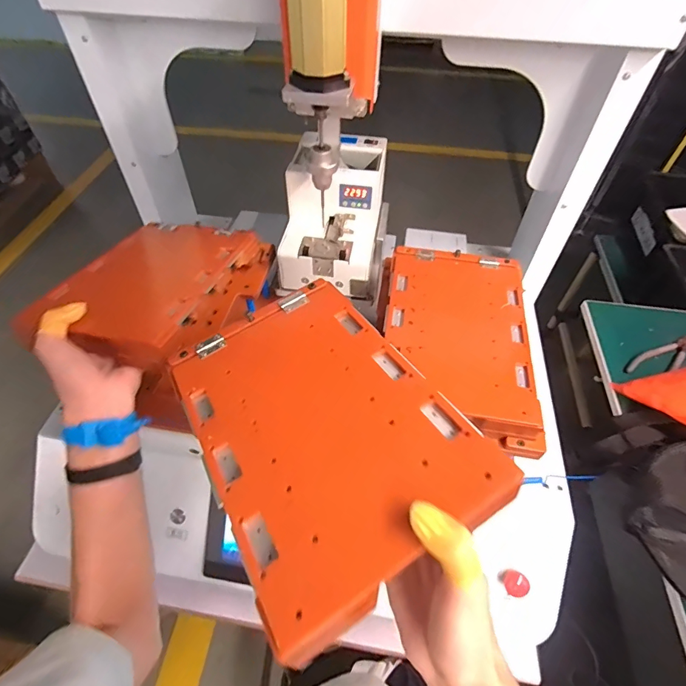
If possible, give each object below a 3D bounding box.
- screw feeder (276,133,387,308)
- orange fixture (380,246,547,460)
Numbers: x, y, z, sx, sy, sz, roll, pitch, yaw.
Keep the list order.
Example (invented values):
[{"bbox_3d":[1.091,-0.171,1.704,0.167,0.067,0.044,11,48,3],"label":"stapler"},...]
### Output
[{"bbox_3d":[-0.011,-0.186,0.606,0.136,0.148,0.198,6,51,3],"label":"screw feeder"},{"bbox_3d":[0.131,-0.011,0.486,0.169,0.039,0.258,6,51,4],"label":"orange fixture"}]

